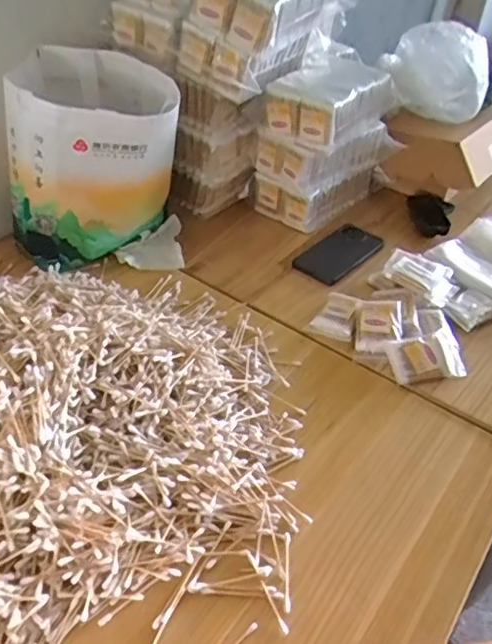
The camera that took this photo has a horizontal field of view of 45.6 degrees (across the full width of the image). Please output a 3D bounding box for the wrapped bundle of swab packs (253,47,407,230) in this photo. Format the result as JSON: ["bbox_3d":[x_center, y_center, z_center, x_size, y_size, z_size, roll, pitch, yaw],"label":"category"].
[{"bbox_3d":[0.144,-0.310,1.021,0.168,0.236,0.241,33,49,25],"label":"wrapped bundle of swab packs"}]

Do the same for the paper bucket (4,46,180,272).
[{"bbox_3d":[-0.229,-0.240,0.874,0.234,0.250,0.181,-7,45,-15],"label":"paper bucket"}]

